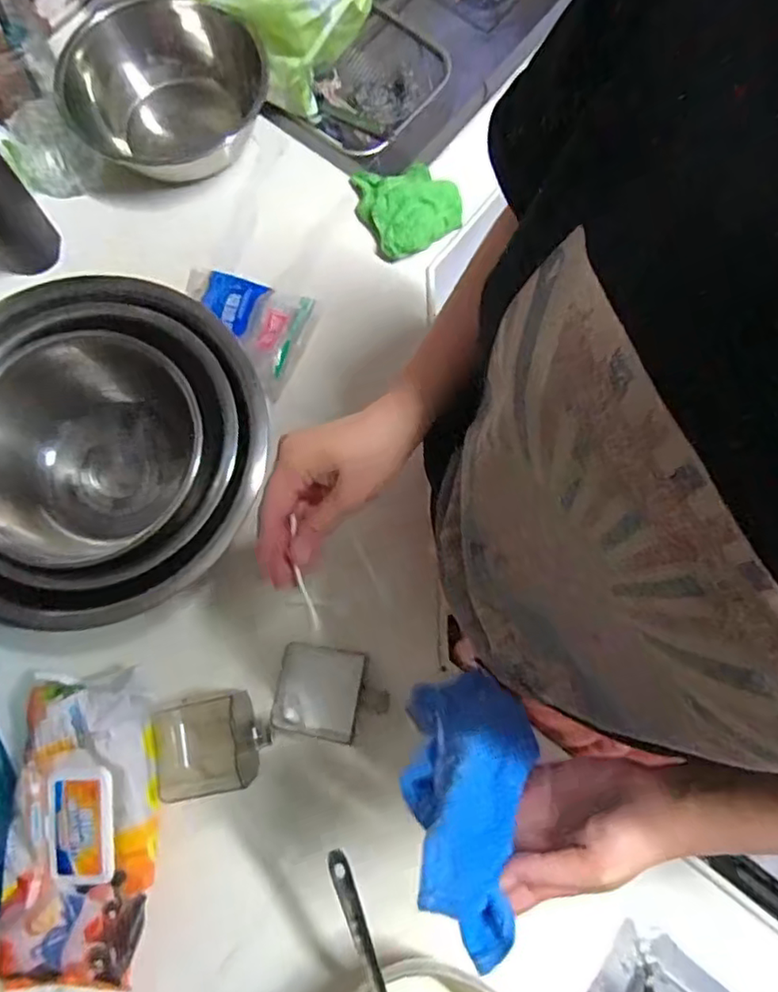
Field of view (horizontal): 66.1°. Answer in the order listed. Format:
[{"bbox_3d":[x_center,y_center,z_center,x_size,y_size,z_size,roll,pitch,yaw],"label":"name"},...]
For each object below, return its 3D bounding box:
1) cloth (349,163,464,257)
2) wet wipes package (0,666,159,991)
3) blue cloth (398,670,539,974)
[{"bbox_3d":[0.022,-0.346,0.695,0.106,0.044,0.120,-28,79,-7],"label":"cloth"},{"bbox_3d":[-0.272,0.291,0.536,0.127,0.053,0.249,0,77,-1],"label":"wet wipes package"},{"bbox_3d":[0.052,0.198,0.412,0.080,0.063,0.183,6,36,0],"label":"blue cloth"}]

